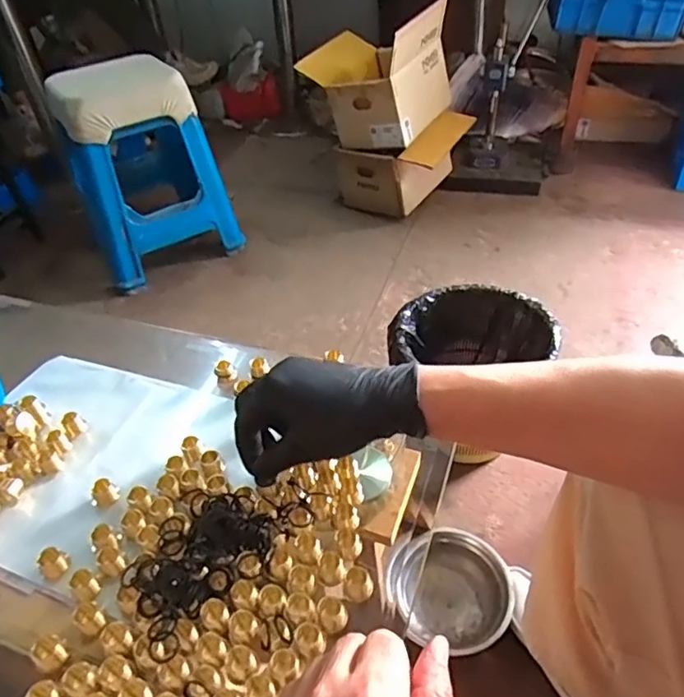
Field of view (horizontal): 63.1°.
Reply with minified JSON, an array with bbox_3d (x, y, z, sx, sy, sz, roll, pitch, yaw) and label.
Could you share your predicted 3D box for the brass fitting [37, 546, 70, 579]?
[{"bbox_3d":[-0.215,0.159,0.415,0.015,0.017,0.020,26,50,31],"label":"brass fitting"}]

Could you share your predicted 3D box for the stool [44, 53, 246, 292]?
[{"bbox_3d":[-0.549,-0.531,1.541,0.361,0.487,0.473,-20,43,-17],"label":"stool"}]

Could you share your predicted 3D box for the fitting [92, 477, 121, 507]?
[{"bbox_3d":[-0.195,0.119,0.457,0.019,0.019,0.018,-15,42,-11],"label":"fitting"}]

